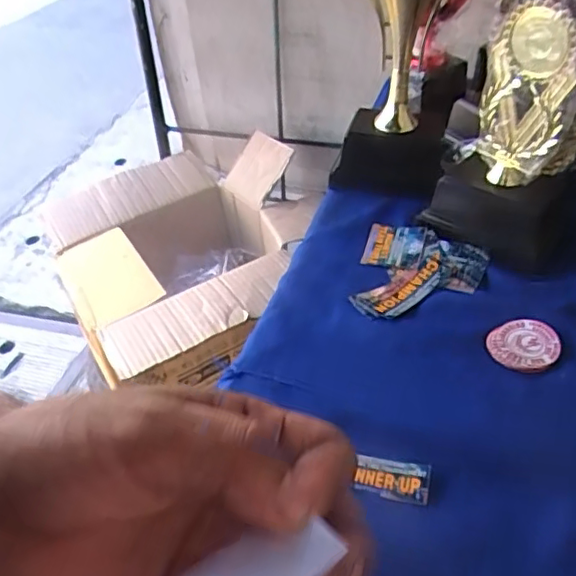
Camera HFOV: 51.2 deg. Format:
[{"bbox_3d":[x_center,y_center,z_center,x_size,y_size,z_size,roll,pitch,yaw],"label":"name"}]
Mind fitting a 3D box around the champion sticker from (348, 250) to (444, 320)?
[{"bbox_3d":[0.103,-0.002,0.523,0.097,0.008,0.045,-28,47,-26],"label":"champion sticker"}]

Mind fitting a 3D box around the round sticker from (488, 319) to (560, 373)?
[{"bbox_3d":[0.184,0.042,0.467,0.054,0.005,0.045,-18,43,-16],"label":"round sticker"}]

